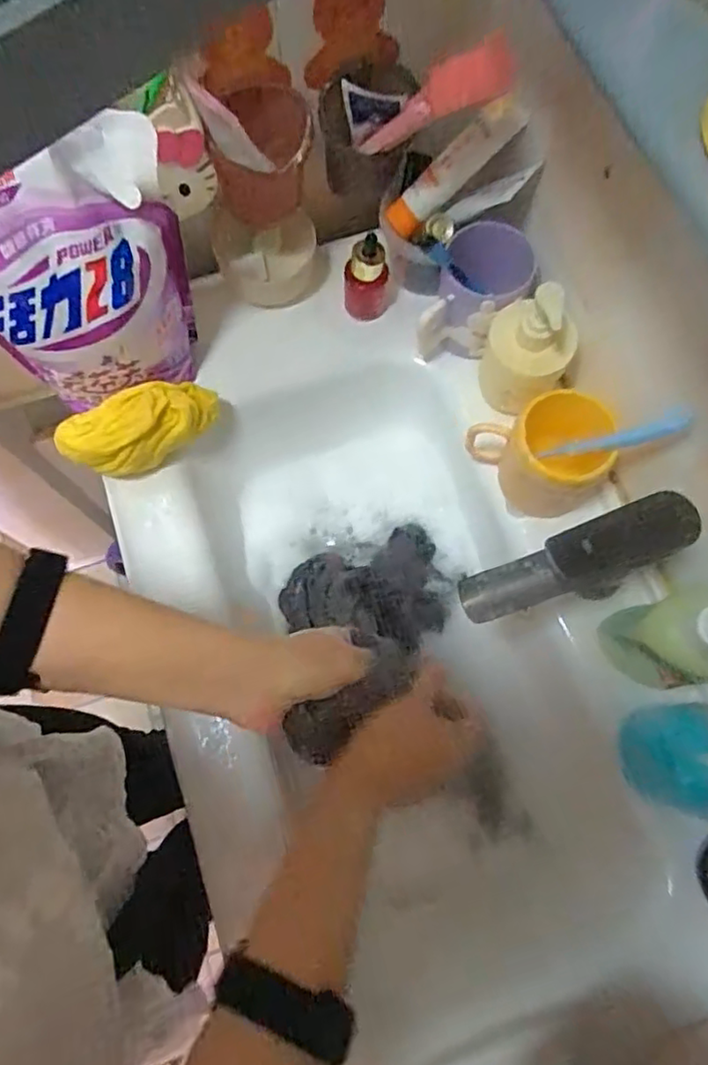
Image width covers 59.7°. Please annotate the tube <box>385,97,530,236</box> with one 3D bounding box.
[{"bbox_3d":[0.094,-0.352,0.598,0.153,0.025,0.038,-34,71,29],"label":"tube"}]

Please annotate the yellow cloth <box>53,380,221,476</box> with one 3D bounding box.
[{"bbox_3d":[-0.203,-0.098,0.595,0.150,0.069,0.063,-27,74,-9],"label":"yellow cloth"}]

